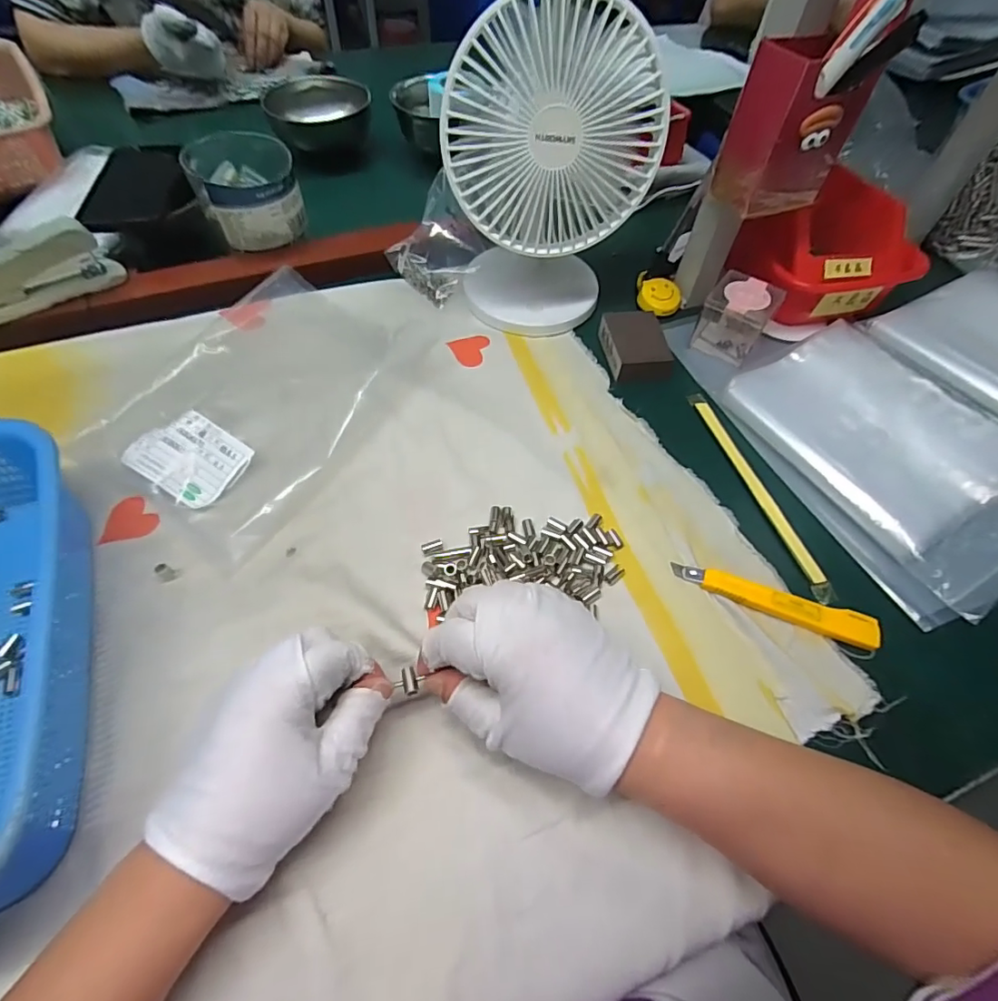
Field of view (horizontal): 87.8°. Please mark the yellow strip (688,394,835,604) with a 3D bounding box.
[{"bbox_3d":[0.202,-0.013,0.407,0.014,0.004,0.199,-12,58,-12],"label":"yellow strip"}]

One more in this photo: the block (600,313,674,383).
[{"bbox_3d":[0.125,-0.140,0.476,0.052,0.024,0.077,0,56,-4],"label":"block"}]

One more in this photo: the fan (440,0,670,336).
[{"bbox_3d":[0.041,-0.265,0.435,0.159,0.218,0.105,6,56,0],"label":"fan"}]

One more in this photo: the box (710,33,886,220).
[{"bbox_3d":[0.214,-0.273,0.382,0.086,0.094,0.051,-16,59,-14],"label":"box"}]

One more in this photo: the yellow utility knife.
[{"bbox_3d":[0.185,0.068,0.348,0.130,0.010,0.022,18,57,8],"label":"yellow utility knife"}]

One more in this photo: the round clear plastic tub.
[{"bbox_3d":[-0.253,-0.308,0.529,0.092,0.085,0.094,2,56,-3],"label":"round clear plastic tub"}]

